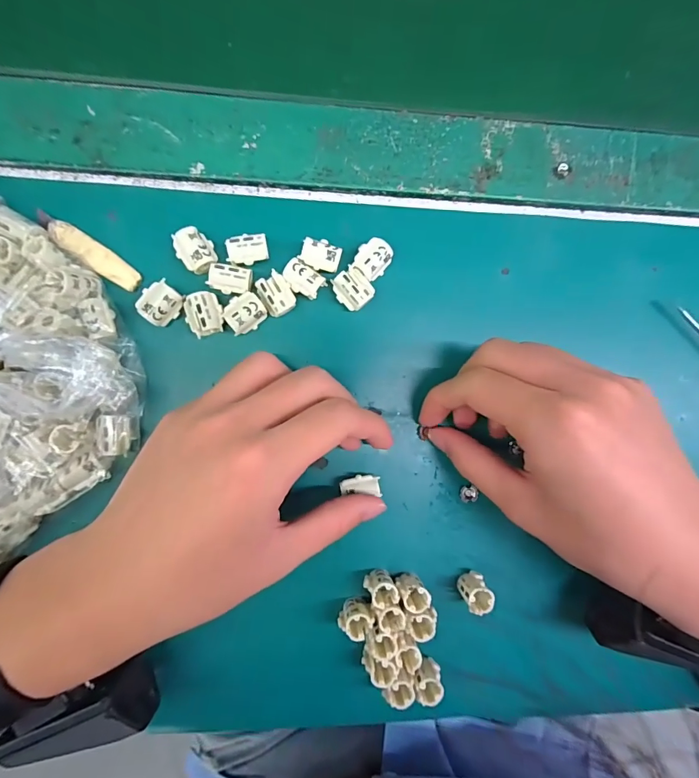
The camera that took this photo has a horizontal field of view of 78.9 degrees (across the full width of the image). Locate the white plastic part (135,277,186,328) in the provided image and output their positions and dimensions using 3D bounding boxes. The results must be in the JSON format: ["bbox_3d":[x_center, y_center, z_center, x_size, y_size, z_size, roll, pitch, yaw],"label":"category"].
[{"bbox_3d":[-0.103,-0.047,0.230,0.018,0.008,0.022,34,85,-3],"label":"white plastic part"}]

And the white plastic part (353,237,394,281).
[{"bbox_3d":[0.013,-0.074,0.245,0.019,0.014,0.021,44,85,-2],"label":"white plastic part"}]

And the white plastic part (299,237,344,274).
[{"bbox_3d":[-0.016,-0.075,0.241,0.022,0.013,0.016,18,86,-4],"label":"white plastic part"}]

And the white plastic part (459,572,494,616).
[{"bbox_3d":[0.072,0.117,0.245,0.016,0.023,0.015,0,88,-5],"label":"white plastic part"}]

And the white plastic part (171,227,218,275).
[{"bbox_3d":[-0.084,-0.076,0.233,0.018,0.011,0.022,-29,91,-6],"label":"white plastic part"}]

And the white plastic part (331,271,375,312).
[{"bbox_3d":[0.002,-0.057,0.240,0.022,0.008,0.018,42,83,-1],"label":"white plastic part"}]

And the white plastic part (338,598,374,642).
[{"bbox_3d":[0.003,0.127,0.236,0.018,0.019,0.015,16,87,-4],"label":"white plastic part"}]

